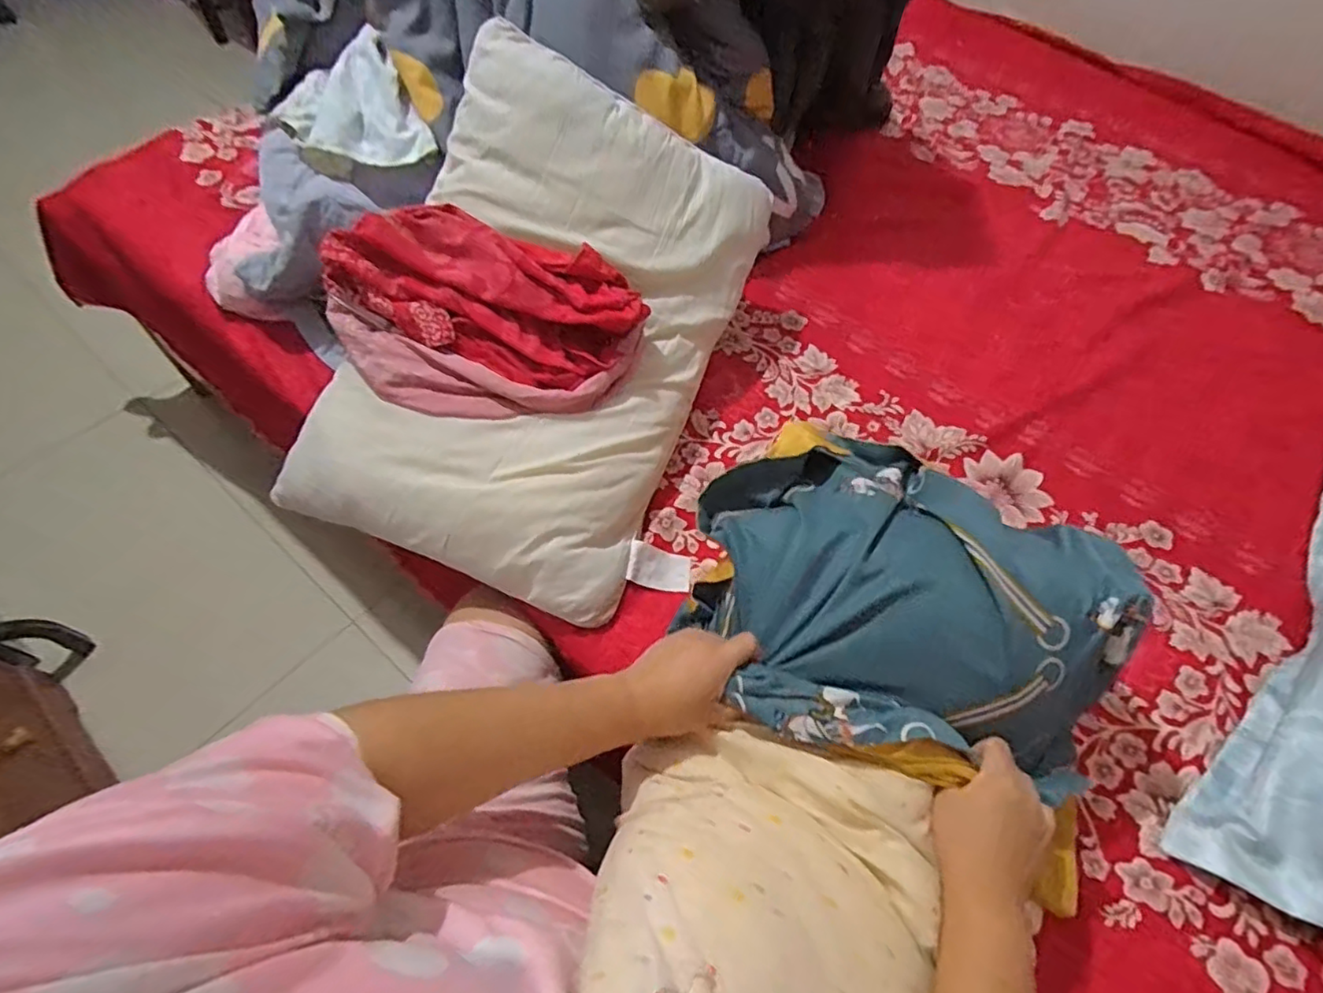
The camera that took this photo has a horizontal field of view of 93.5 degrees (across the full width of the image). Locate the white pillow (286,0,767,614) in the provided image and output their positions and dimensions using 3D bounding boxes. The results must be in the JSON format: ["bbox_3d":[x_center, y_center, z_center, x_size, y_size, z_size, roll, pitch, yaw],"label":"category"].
[{"bbox_3d":[-0.142,-0.198,0.757,0.406,0.137,0.600,25,77,-11],"label":"white pillow"}]

